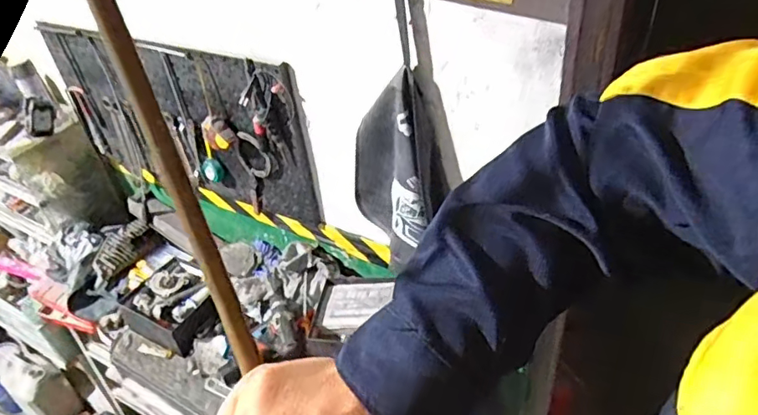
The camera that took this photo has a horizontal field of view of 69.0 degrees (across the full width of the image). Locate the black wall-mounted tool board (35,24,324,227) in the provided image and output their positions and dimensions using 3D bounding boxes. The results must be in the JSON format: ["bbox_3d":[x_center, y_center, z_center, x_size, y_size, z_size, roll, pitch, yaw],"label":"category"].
[{"bbox_3d":[-0.549,-0.220,1.460,0.877,0.430,0.056,16,46,29],"label":"black wall-mounted tool board"}]

